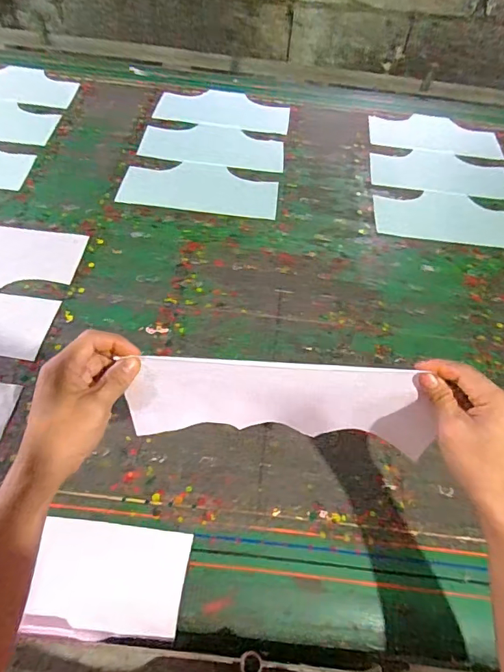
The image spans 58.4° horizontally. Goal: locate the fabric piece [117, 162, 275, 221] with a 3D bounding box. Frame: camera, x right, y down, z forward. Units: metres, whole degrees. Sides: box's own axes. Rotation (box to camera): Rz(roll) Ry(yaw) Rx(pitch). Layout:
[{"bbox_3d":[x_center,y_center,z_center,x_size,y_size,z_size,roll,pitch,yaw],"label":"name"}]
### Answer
[{"bbox_3d":[-0.102,-0.300,0.901,0.302,0.007,0.151,6,56,1],"label":"fabric piece"}]

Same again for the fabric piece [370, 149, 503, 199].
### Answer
[{"bbox_3d":[0.411,-0.362,0.990,0.299,0.008,0.152,7,53,-1],"label":"fabric piece"}]

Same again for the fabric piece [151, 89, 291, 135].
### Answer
[{"bbox_3d":[-0.063,-0.540,1.069,0.305,0.008,0.171,9,51,4],"label":"fabric piece"}]

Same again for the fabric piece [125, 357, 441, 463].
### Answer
[{"bbox_3d":[0.034,0.068,0.449,0.293,0.102,0.051,5,53,-5],"label":"fabric piece"}]

